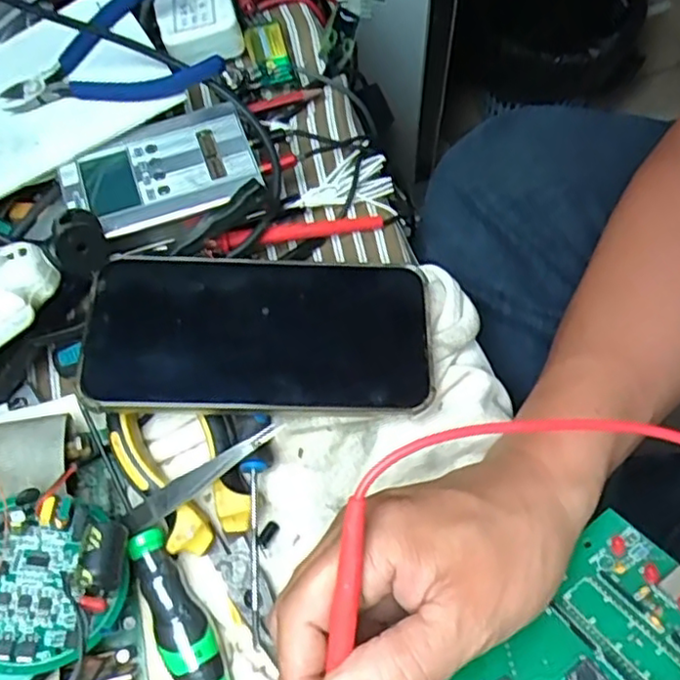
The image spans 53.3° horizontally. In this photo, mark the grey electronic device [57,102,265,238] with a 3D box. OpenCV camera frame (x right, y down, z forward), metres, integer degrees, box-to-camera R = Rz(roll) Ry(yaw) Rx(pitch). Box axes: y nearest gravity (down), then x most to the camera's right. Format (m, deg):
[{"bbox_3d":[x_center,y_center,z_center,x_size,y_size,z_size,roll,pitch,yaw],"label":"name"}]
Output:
[{"bbox_3d":[-0.096,-0.087,0.369,0.099,0.024,0.061,-22,70,-6],"label":"grey electronic device"}]

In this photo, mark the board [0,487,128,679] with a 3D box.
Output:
[{"bbox_3d":[-0.126,0.096,0.274,0.067,0.019,0.067,-1,69,2],"label":"board"}]

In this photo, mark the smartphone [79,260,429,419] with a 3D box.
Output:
[{"bbox_3d":[-0.038,-0.004,0.325,0.161,0.008,0.081,1,67,-5],"label":"smartphone"}]

